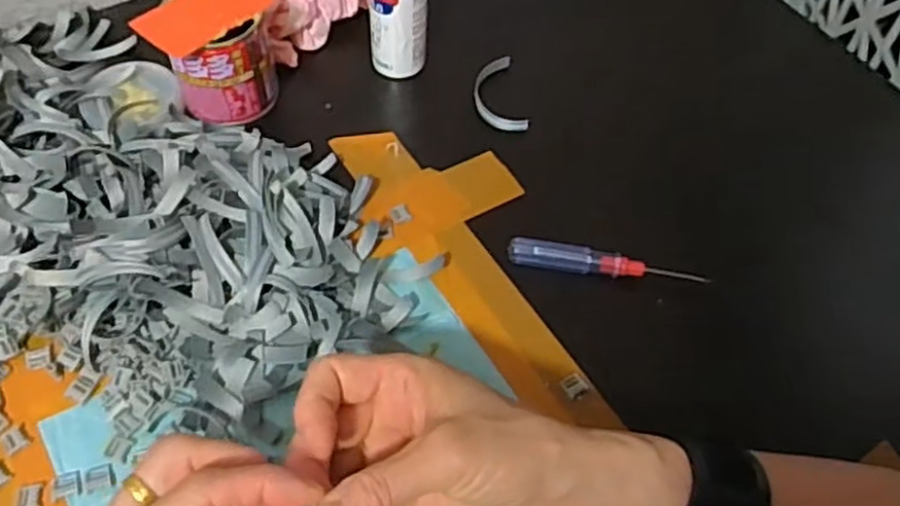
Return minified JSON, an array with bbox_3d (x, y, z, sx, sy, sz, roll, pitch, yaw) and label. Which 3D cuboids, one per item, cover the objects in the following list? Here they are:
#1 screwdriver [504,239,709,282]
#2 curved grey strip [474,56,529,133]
[{"bbox_3d":[0.094,0.008,0.454,0.115,0.017,0.013,13,56,7],"label":"screwdriver"},{"bbox_3d":[0.034,-0.115,0.538,0.033,0.010,0.071,-6,56,-7],"label":"curved grey strip"}]

